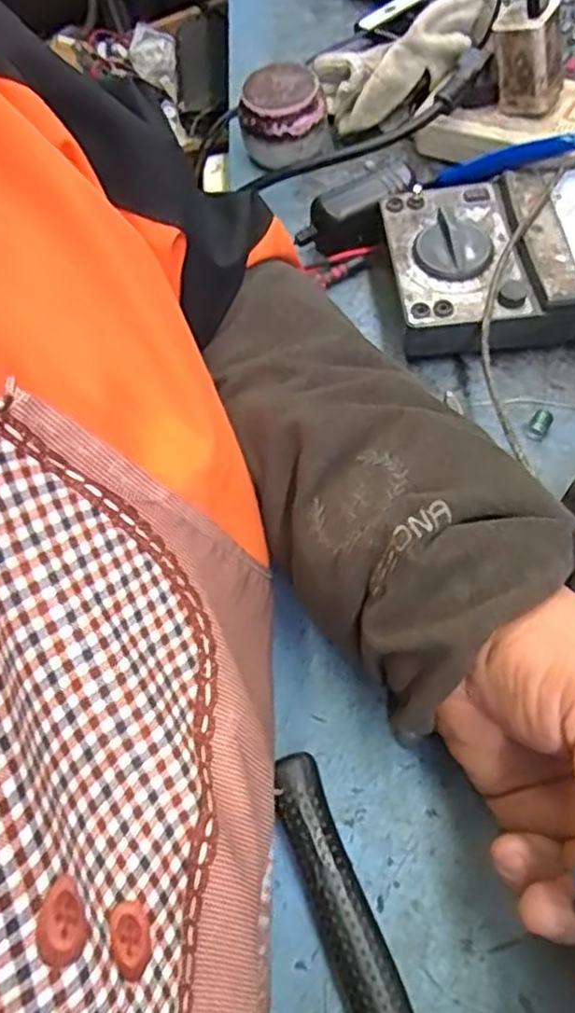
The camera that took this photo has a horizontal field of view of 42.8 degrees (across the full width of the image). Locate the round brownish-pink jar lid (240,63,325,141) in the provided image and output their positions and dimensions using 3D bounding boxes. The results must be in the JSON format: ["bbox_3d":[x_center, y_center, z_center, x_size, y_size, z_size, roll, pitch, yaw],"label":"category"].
[{"bbox_3d":[-0.003,-0.288,0.522,0.053,0.023,0.051,-2,59,3],"label":"round brownish-pink jar lid"}]

